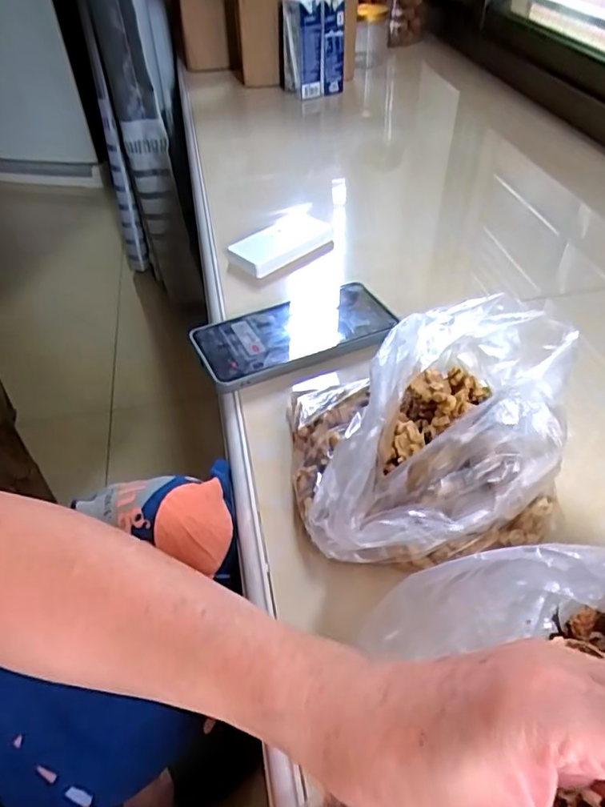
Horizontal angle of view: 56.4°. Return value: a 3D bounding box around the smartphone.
[{"bbox_3d":[-0.004,-0.057,0.456,0.158,0.016,0.073,-18,46,-14],"label":"smartphone"}]

